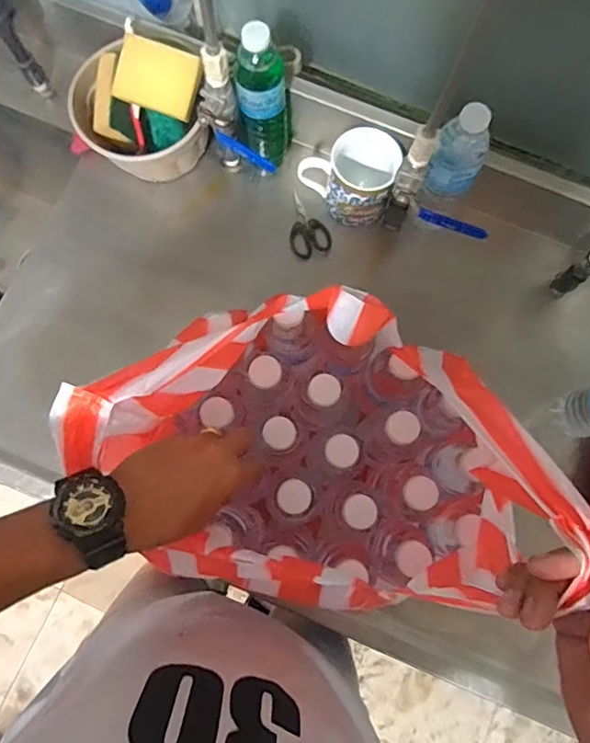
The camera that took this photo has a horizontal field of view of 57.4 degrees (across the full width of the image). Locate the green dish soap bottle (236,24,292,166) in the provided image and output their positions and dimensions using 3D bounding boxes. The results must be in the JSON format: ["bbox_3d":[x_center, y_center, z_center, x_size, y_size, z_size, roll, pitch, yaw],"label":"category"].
[{"bbox_3d":[-0.039,-0.337,0.680,0.062,0.204,0.051,4,78,-1],"label":"green dish soap bottle"}]

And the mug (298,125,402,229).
[{"bbox_3d":[0.075,-0.261,0.721,0.116,0.093,0.088,28,79,4],"label":"mug"}]

